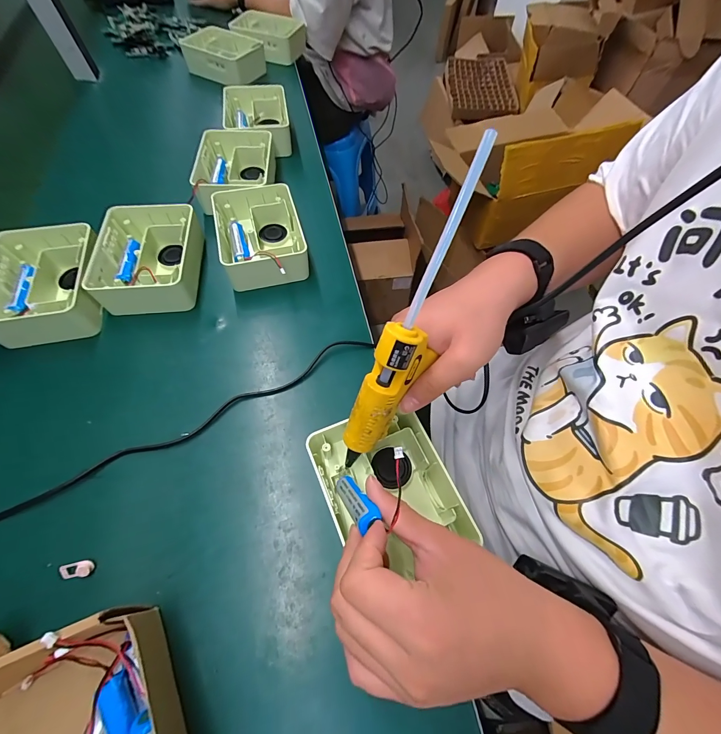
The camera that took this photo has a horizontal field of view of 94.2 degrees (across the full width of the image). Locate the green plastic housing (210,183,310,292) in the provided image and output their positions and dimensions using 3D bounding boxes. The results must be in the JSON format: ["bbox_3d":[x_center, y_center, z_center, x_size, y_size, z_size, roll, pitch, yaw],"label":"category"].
[{"bbox_3d":[-0.135,-0.175,0.450,0.107,0.045,0.150,-13,63,-10],"label":"green plastic housing"}]

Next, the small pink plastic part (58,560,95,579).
[{"bbox_3d":[-0.236,0.168,0.277,0.026,0.006,0.012,-4,62,-3],"label":"small pink plastic part"}]

